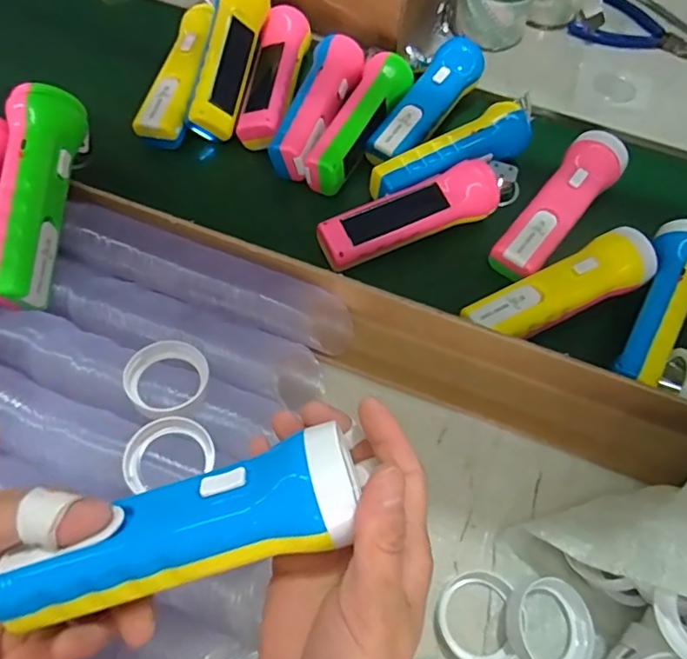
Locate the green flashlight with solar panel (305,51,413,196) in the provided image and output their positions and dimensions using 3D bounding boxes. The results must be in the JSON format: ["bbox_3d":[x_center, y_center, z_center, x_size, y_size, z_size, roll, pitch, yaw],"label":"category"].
[{"bbox_3d":[0.017,-0.197,0.520,0.043,0.040,0.158,25,64,8],"label":"green flashlight with solar panel"}]

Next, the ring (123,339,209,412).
[{"bbox_3d":[-0.118,0.033,0.371,0.052,0.022,0.053,2,63,-3],"label":"ring"}]

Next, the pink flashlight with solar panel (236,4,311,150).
[{"bbox_3d":[-0.067,-0.249,0.537,0.045,0.035,0.161,9,63,1],"label":"pink flashlight with solar panel"}]

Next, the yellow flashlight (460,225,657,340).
[{"bbox_3d":[0.173,-0.030,0.443,0.160,0.043,0.047,-22,67,-14],"label":"yellow flashlight"}]

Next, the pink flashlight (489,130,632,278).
[{"bbox_3d":[0.192,-0.108,0.490,0.047,0.043,0.179,39,67,15],"label":"pink flashlight"}]

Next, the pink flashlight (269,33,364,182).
[{"bbox_3d":[-0.021,-0.217,0.525,0.046,0.034,0.166,17,64,5],"label":"pink flashlight"}]

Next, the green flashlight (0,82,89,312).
[{"bbox_3d":[-0.220,-0.095,0.385,0.048,0.039,0.159,3,76,-2],"label":"green flashlight"}]

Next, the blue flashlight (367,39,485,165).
[{"bbox_3d":[0.082,-0.221,0.539,0.044,0.046,0.164,34,66,13],"label":"blue flashlight"}]

